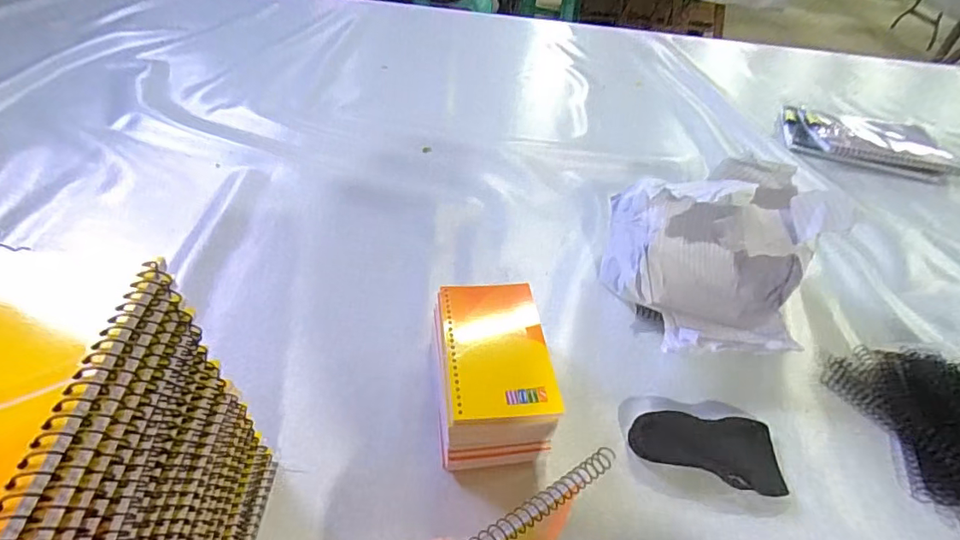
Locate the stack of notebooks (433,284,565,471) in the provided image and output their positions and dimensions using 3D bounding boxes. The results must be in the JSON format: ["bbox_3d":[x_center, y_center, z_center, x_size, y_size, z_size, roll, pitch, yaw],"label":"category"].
[{"bbox_3d":[0.007,0.083,0.416,0.088,0.062,0.142,0,45,-8],"label":"stack of notebooks"}]

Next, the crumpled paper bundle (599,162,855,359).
[{"bbox_3d":[0.235,-0.017,0.495,0.186,0.145,0.186,4,44,-4],"label":"crumpled paper bundle"}]

